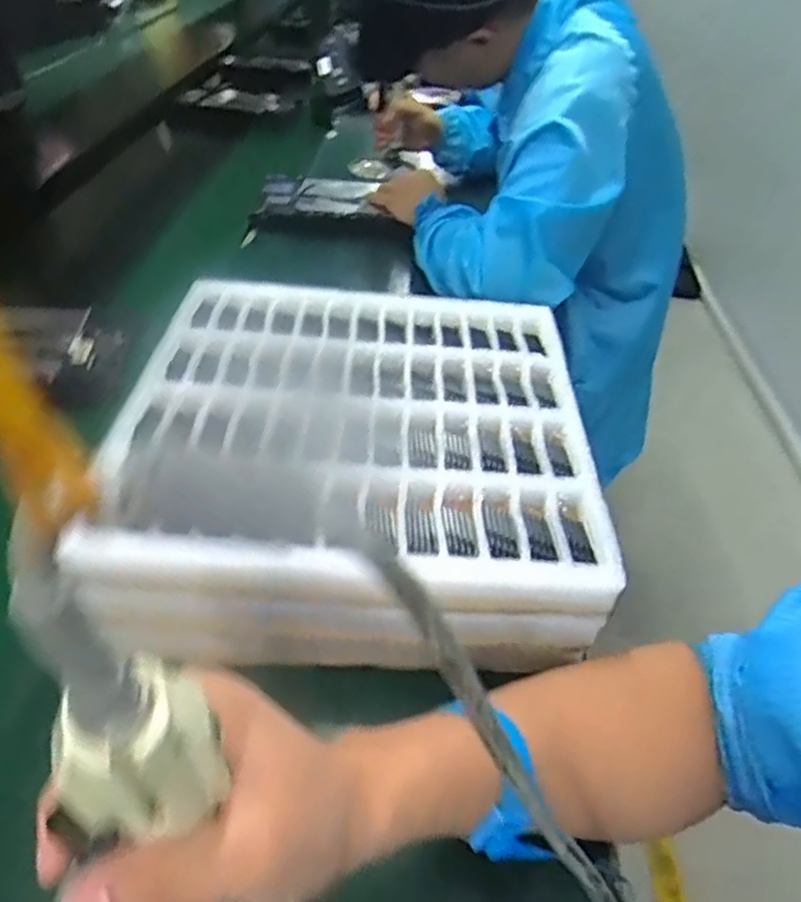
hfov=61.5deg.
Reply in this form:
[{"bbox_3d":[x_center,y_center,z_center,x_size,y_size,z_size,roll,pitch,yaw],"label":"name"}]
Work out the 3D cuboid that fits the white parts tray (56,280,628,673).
[{"bbox_3d":[-0.033,-0.008,0.534,0.333,0.077,0.331,3,41,-3],"label":"white parts tray"}]

